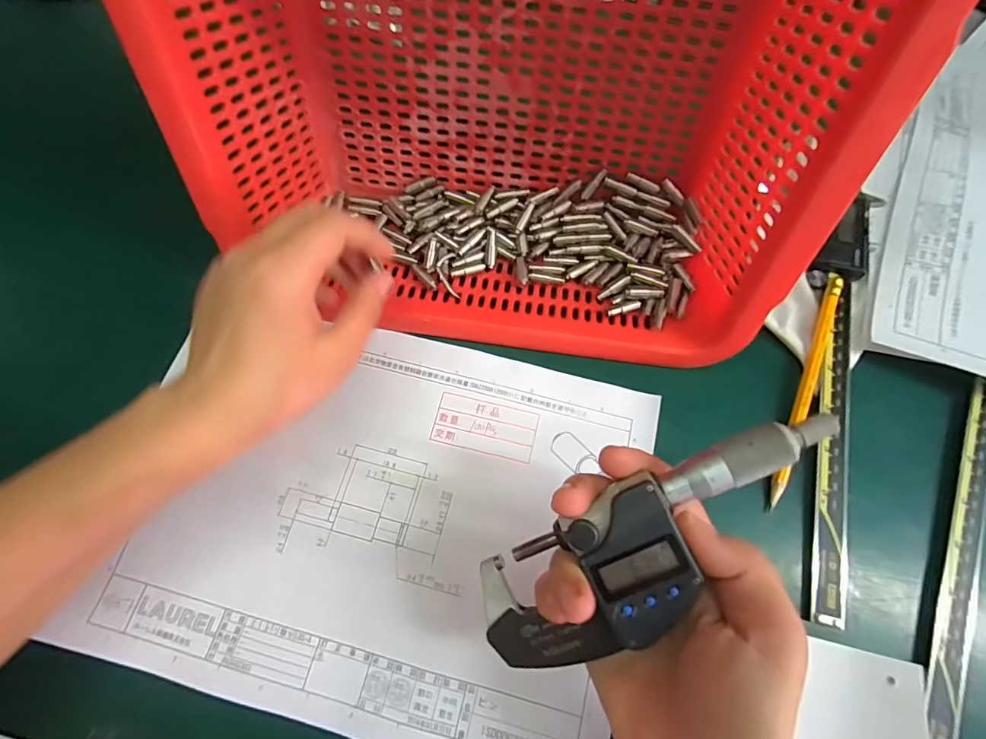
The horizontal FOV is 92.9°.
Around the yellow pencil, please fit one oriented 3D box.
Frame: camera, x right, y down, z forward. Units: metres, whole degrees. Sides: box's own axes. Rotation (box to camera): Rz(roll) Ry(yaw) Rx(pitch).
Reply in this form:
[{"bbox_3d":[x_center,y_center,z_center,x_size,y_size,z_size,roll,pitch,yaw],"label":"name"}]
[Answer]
[{"bbox_3d":[0.189,0.008,0.279,0.009,0.006,0.153,23,73,6],"label":"yellow pencil"}]

